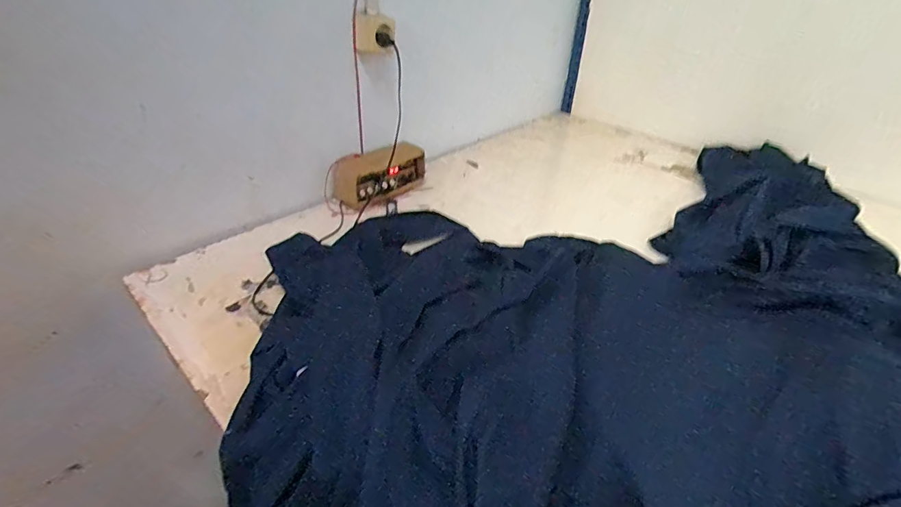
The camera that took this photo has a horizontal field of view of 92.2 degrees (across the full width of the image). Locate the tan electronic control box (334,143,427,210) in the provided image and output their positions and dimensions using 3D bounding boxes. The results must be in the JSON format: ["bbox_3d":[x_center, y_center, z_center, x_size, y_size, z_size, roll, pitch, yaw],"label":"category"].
[{"bbox_3d":[-0.138,-0.162,0.873,0.083,0.081,0.184,29,45,33],"label":"tan electronic control box"}]

